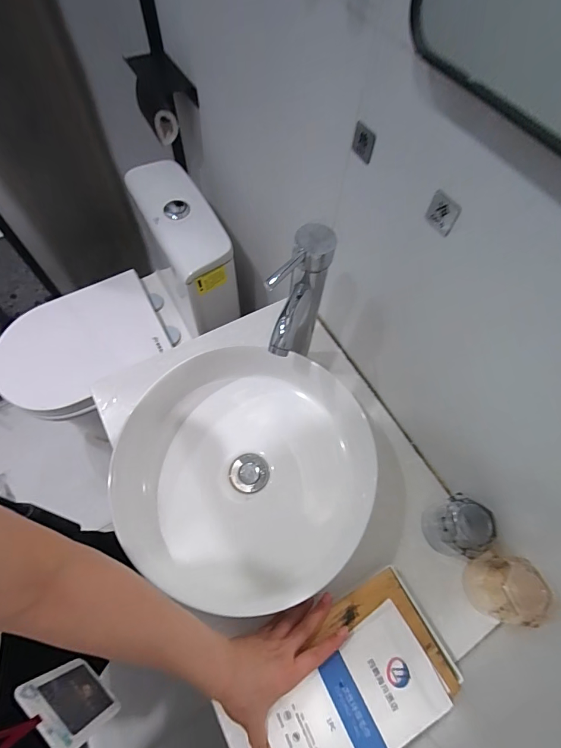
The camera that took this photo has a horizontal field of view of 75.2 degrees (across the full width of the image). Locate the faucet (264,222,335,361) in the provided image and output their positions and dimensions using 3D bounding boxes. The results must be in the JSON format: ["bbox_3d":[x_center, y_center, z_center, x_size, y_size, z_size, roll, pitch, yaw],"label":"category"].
[{"bbox_3d":[0.019,-0.075,0.499,0.054,0.206,0.132,24,65,9],"label":"faucet"}]

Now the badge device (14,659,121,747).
[{"bbox_3d":[-0.191,0.298,0.333,0.069,0.100,0.013,34,67,13],"label":"badge device"}]

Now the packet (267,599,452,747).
[{"bbox_3d":[0.085,0.382,0.421,0.201,0.010,0.114,-26,68,-14],"label":"packet"}]

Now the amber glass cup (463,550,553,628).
[{"bbox_3d":[0.305,0.293,0.499,0.069,0.090,0.073,1,64,-2],"label":"amber glass cup"}]

